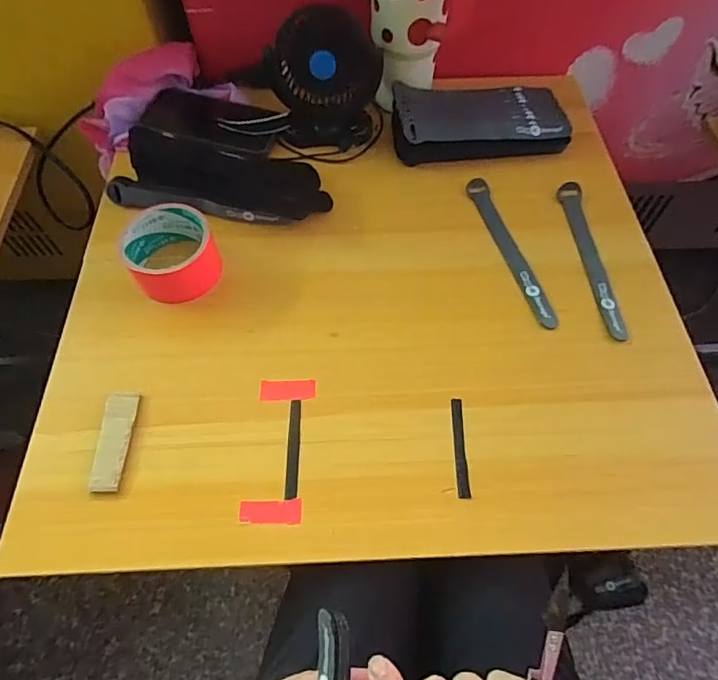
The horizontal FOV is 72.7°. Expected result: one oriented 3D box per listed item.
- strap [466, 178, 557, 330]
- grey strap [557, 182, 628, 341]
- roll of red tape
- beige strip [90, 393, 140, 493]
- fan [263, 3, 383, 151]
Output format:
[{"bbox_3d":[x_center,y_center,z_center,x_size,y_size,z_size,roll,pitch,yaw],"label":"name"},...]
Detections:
[{"bbox_3d":[0.155,-0.096,0.507,0.023,0.007,0.194,-14,61,-2],"label":"strap"},{"bbox_3d":[0.238,-0.087,0.500,0.022,0.007,0.196,-2,61,0],"label":"grey strap"},{"bbox_3d":[-0.183,-0.085,0.474,0.083,0.046,0.083,0,61,1],"label":"roll of red tape"},{"bbox_3d":[-0.203,0.083,0.406,0.025,0.005,0.083,-3,61,-1],"label":"beige strip"},{"bbox_3d":[-0.038,-0.290,0.549,0.123,0.128,0.071,-2,61,0],"label":"fan"}]

